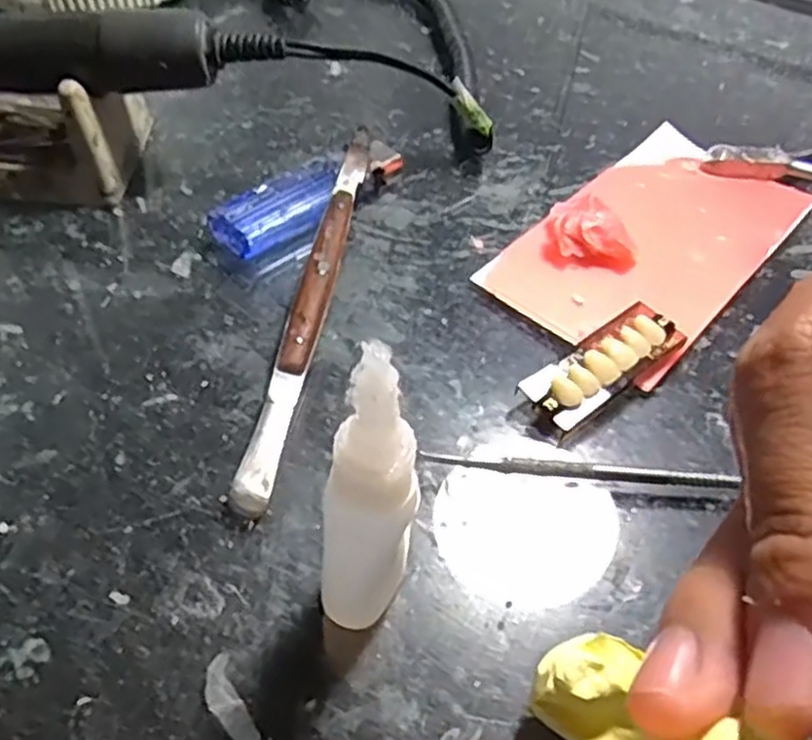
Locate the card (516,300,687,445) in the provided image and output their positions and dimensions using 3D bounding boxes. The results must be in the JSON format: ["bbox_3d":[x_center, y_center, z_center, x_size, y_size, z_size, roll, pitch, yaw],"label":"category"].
[{"bbox_3d":[0.066,-0.002,0.246,0.061,0.011,0.022,-31,59,-27],"label":"card"}]

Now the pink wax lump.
[{"bbox_3d":[0.071,-0.053,0.286,0.031,0.013,0.030,7,50,1],"label":"pink wax lump"}]

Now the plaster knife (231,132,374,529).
[{"bbox_3d":[-0.031,-0.027,0.256,0.011,0.017,0.166,10,50,3],"label":"plaster knife"}]

